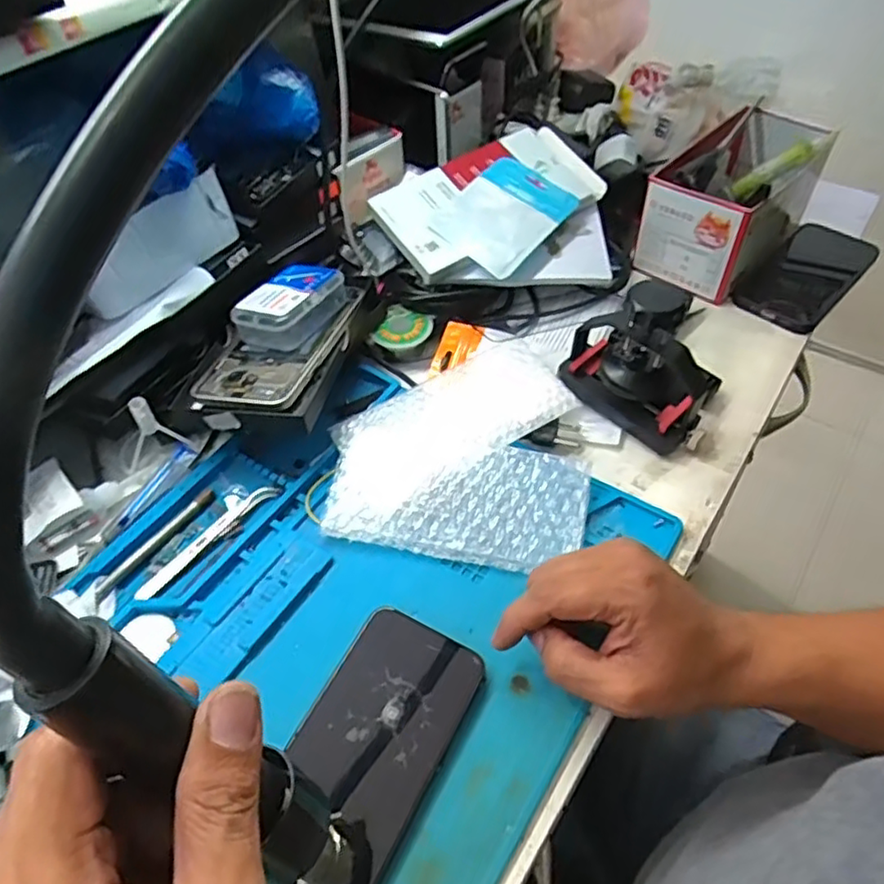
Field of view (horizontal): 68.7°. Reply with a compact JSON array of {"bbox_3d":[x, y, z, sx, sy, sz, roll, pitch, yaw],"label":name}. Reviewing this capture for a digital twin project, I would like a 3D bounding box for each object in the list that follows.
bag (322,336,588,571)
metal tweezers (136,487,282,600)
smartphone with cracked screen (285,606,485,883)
[{"bbox_3d":[0.018,0.000,0.477,0.175,0.031,0.178,9,51,9],"label":"bag"},{"bbox_3d":[-0.160,0.066,0.448,0.014,0.007,0.113,33,59,26],"label":"metal tweezers"},{"bbox_3d":[-0.043,0.172,0.353,0.075,0.015,0.157,21,54,19],"label":"smartphone with cracked screen"}]

